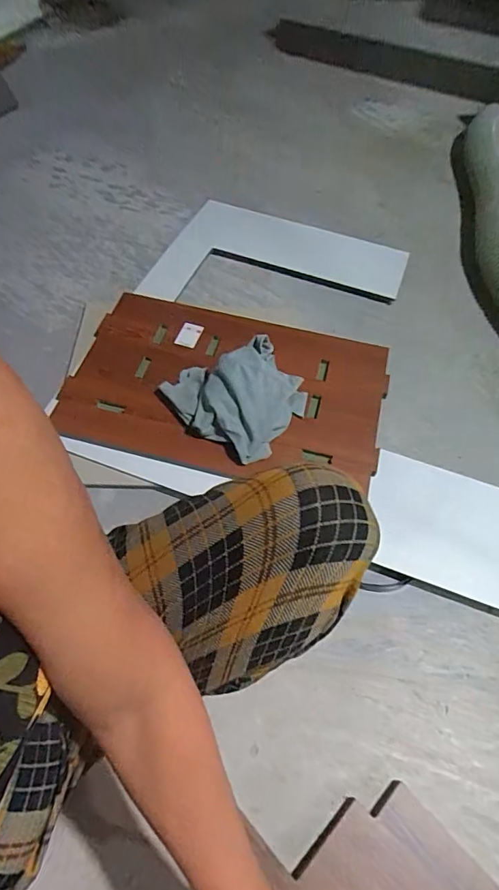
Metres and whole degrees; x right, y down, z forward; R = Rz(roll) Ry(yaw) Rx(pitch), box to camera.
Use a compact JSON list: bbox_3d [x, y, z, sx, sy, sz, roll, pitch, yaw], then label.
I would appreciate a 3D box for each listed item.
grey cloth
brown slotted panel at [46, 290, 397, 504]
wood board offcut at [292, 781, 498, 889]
[{"bbox_3d":[-0.023,-0.102,0.796,0.218,0.089,0.201,31,65,19],"label":"grey cloth"},{"bbox_3d":[-0.037,-0.108,0.843,0.556,0.017,0.338,12,63,3],"label":"brown slotted panel"},{"bbox_3d":[0.166,0.507,0.526,0.167,0.021,0.169,-40,66,-20],"label":"wood board offcut"}]

